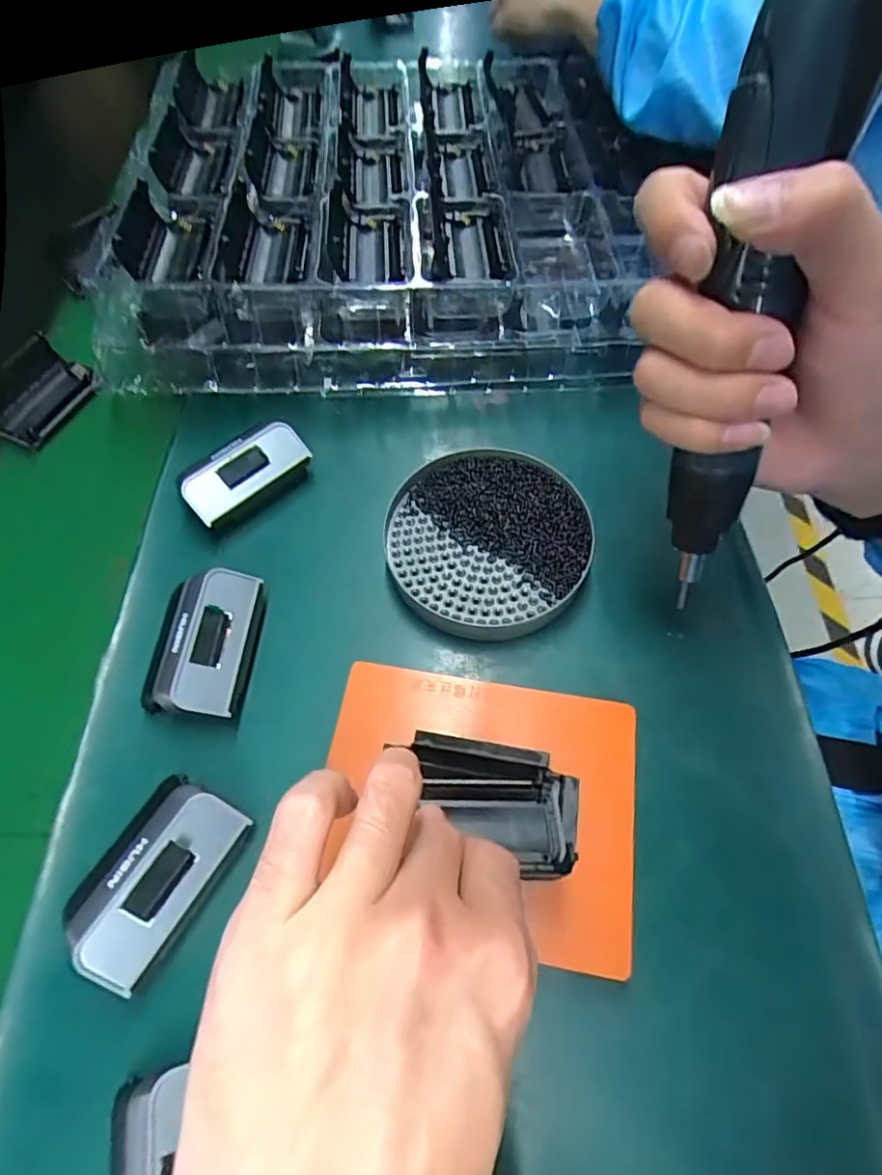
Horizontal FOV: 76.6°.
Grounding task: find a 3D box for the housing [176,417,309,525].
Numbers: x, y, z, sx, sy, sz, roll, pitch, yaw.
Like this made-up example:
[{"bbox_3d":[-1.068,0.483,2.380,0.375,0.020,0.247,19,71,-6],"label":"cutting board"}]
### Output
[{"bbox_3d":[-0.116,-0.065,0.337,0.036,0.031,0.074,39,70,19],"label":"housing"}]

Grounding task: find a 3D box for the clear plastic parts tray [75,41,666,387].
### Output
[{"bbox_3d":[-0.027,-0.288,0.410,0.351,0.069,0.337,-2,63,1],"label":"clear plastic parts tray"}]

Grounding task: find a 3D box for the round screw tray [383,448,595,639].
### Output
[{"bbox_3d":[0.025,-0.026,0.319,0.111,0.024,0.109,-1,63,1],"label":"round screw tray"}]

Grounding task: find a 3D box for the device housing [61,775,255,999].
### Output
[{"bbox_3d":[-0.123,0.122,0.240,0.048,0.032,0.074,28,67,15],"label":"device housing"}]

